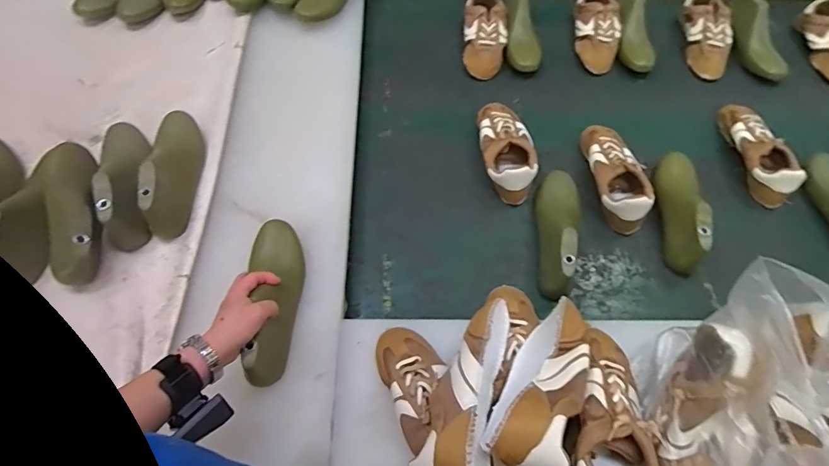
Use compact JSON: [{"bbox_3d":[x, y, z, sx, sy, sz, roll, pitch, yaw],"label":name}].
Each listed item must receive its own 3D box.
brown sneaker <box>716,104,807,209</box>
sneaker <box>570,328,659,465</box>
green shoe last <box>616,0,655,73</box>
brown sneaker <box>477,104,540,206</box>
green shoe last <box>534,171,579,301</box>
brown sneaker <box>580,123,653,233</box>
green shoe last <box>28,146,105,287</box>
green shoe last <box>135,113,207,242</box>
[{"bbox_3d":[0.635,-0.160,0.841,0.075,0.063,0.225,-8,62,-5],"label":"brown sneaker"},{"bbox_3d":[0.216,0.205,0.490,0.092,0.084,0.223,9,62,4],"label":"sneaker"},{"bbox_3d":[0.483,-0.453,0.992,0.071,0.077,0.220,3,62,0],"label":"green shoe last"},{"bbox_3d":[0.169,-0.164,0.828,0.100,0.063,0.218,-2,62,-2],"label":"brown sneaker"},{"bbox_3d":[0.234,-0.011,0.733,0.067,0.085,0.236,14,63,6],"label":"green shoe last"},{"bbox_3d":[0.359,-0.113,0.808,0.086,0.062,0.219,1,62,0],"label":"brown sneaker"},{"bbox_3d":[-0.503,-0.037,0.667,0.081,0.087,0.229,-22,65,-12],"label":"green shoe last"},{"bbox_3d":[-0.386,-0.109,0.715,0.069,0.094,0.233,-4,62,-3],"label":"green shoe last"}]

